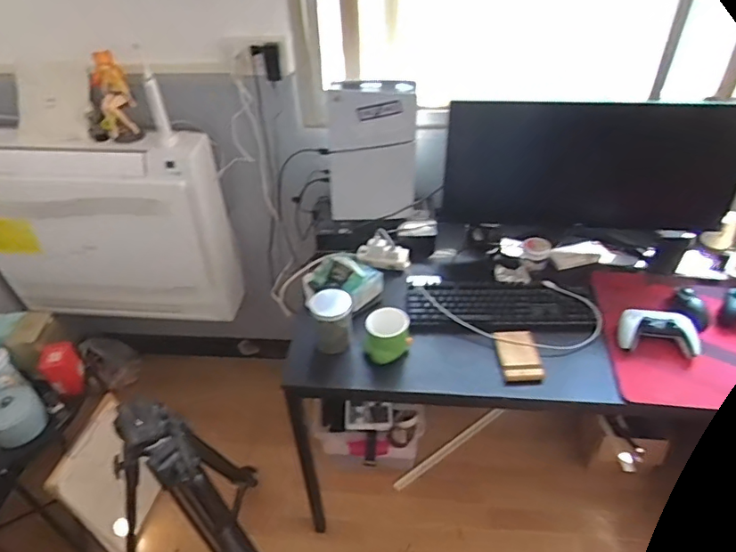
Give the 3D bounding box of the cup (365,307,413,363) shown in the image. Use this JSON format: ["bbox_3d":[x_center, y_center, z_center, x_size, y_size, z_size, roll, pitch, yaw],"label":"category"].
[{"bbox_3d":[0.046,0.130,1.156,0.101,0.107,0.074,-1,42,1],"label":"cup"}]

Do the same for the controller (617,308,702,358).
[{"bbox_3d":[0.653,0.129,1.194,0.176,0.062,0.091,2,42,4],"label":"controller"}]

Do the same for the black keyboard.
[{"bbox_3d":[0.317,0.066,1.277,0.439,0.030,0.175,2,42,5],"label":"black keyboard"}]

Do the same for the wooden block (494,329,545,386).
[{"bbox_3d":[0.331,0.173,1.167,0.085,0.014,0.148,-1,42,1],"label":"wooden block"}]

